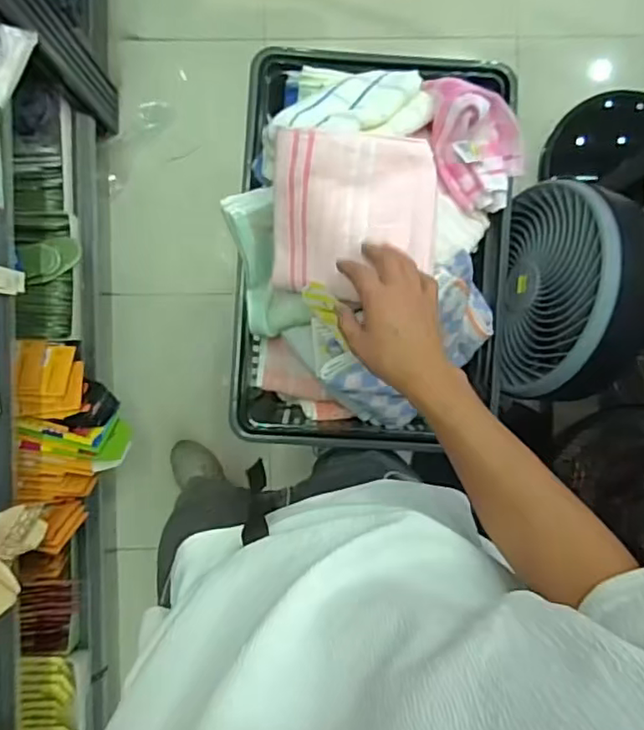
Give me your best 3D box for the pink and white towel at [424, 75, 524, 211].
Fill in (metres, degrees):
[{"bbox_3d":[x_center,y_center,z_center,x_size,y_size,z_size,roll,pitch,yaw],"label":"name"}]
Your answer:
[{"bbox_3d":[0.182,-0.256,0.696,0.106,0.066,0.141,-2,90,0],"label":"pink and white towel"}]

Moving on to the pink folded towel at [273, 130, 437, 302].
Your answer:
[{"bbox_3d":[0.032,-0.159,0.660,0.170,0.087,0.166,3,93,-12],"label":"pink folded towel"}]

